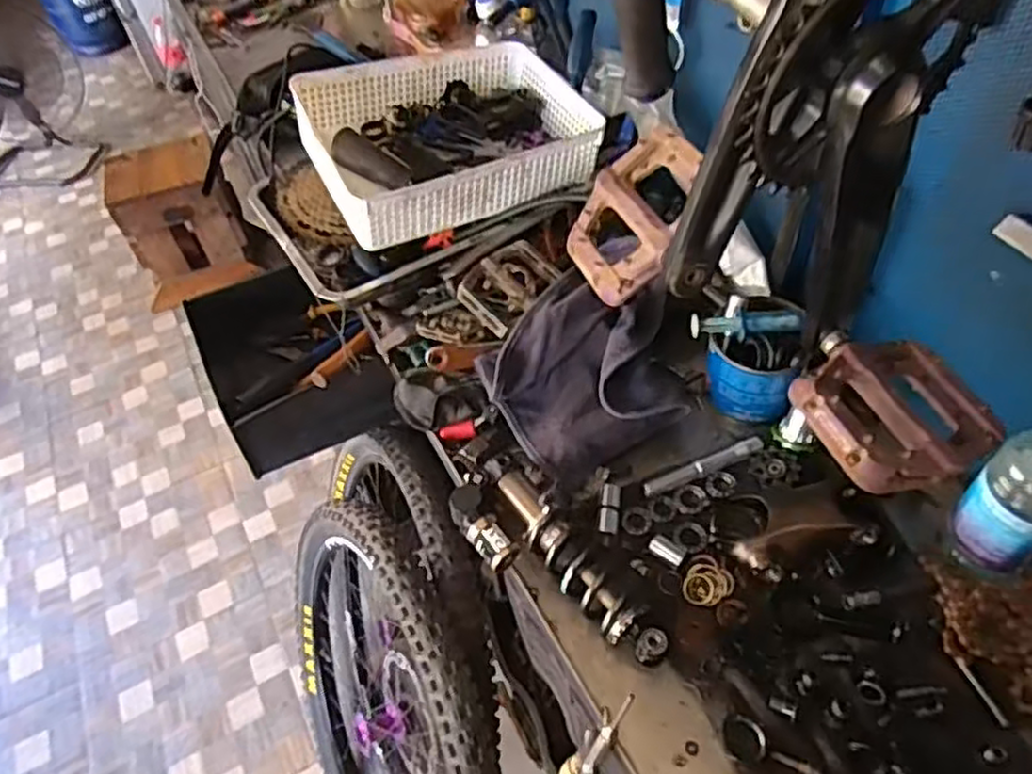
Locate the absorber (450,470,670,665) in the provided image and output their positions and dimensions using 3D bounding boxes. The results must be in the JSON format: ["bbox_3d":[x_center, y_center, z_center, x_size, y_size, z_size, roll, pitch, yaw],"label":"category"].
[{"bbox_3d":[0.034,0.163,0.636,0.081,0.049,0.225,-36,56,-22],"label":"absorber"}]

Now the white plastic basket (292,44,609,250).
[{"bbox_3d":[-0.077,-0.320,0.887,0.342,0.109,0.251,-26,55,-14],"label":"white plastic basket"}]

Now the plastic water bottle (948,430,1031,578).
[{"bbox_3d":[0.422,0.095,0.590,0.072,0.157,0.074,-28,53,-17],"label":"plastic water bottle"}]

